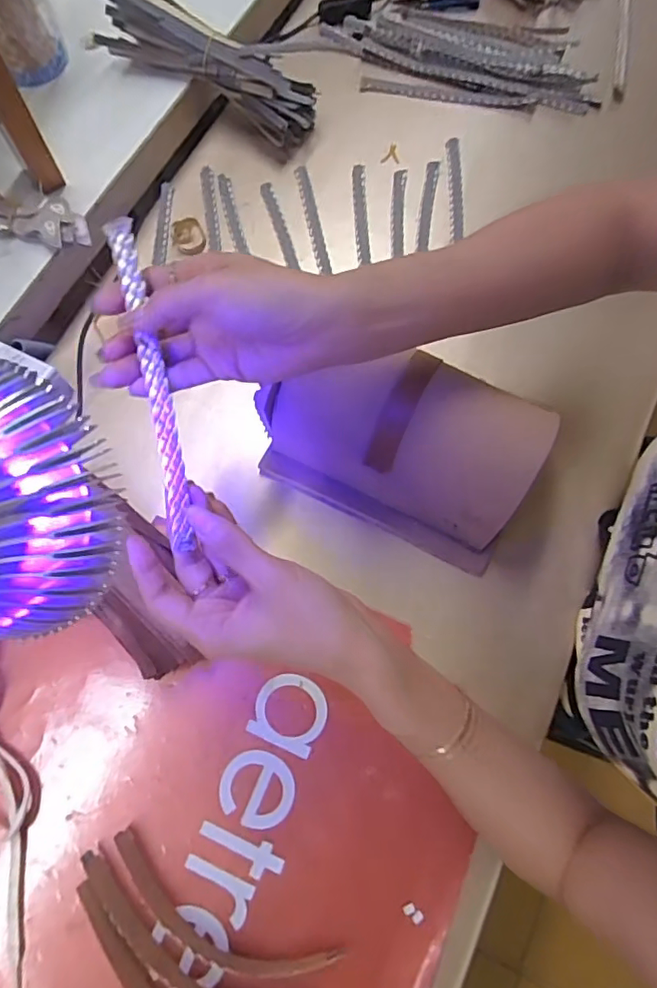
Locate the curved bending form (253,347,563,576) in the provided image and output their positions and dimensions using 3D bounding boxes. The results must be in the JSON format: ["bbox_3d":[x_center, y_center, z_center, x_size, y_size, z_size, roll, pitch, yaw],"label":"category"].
[{"bbox_3d":[0.049,-0.036,0.424,0.208,0.116,0.104,26,75,5],"label":"curved bending form"}]

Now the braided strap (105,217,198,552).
[{"bbox_3d":[-0.099,-0.064,0.304,0.014,0.008,0.188,-12,86,-6],"label":"braided strap"}]

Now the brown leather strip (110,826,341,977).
[{"bbox_3d":[-0.083,0.301,0.376,0.172,0.009,0.049,27,75,6],"label":"brown leather strip"}]

